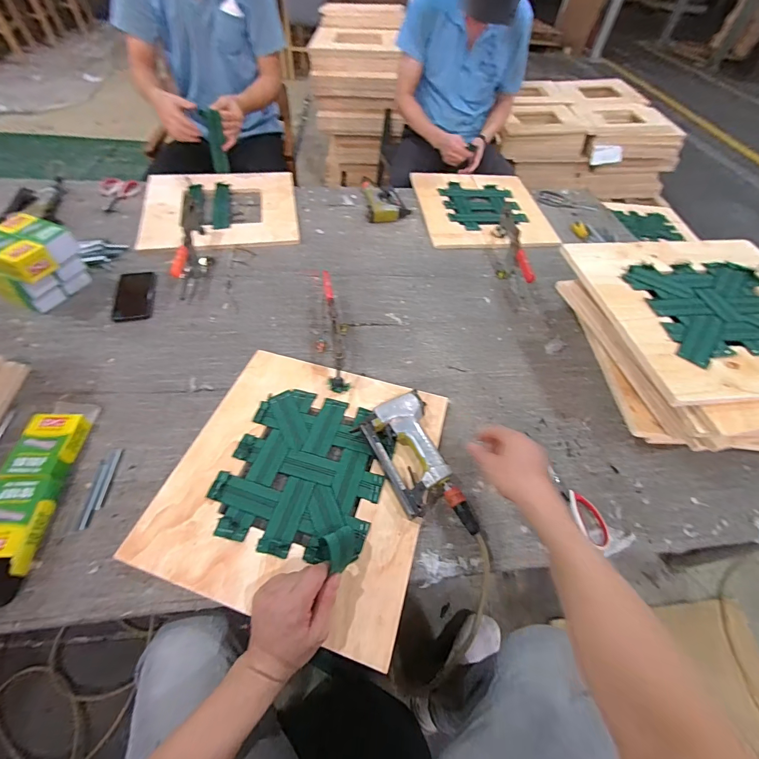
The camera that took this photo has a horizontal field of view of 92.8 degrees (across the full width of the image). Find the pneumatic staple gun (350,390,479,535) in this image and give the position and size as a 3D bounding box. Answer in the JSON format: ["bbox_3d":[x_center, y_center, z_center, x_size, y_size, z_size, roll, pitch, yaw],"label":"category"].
[{"bbox_3d":[0.070,0.142,0.606,0.129,0.044,0.247,-25,59,-22],"label":"pneumatic staple gun"}]

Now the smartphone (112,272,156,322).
[{"bbox_3d":[-0.574,-0.200,0.850,0.080,0.010,0.160,-8,54,-11],"label":"smartphone"}]

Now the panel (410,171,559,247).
[{"bbox_3d":[0.332,-0.569,1.192,0.391,0.020,0.426,-4,56,-6],"label":"panel"}]

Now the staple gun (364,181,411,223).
[{"bbox_3d":[0.020,-0.575,1.168,0.131,0.042,0.192,-4,53,-8],"label":"staple gun"}]

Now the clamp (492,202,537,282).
[{"bbox_3d":[0.360,-0.354,0.994,0.051,0.095,0.307,4,52,-2],"label":"clamp"}]

